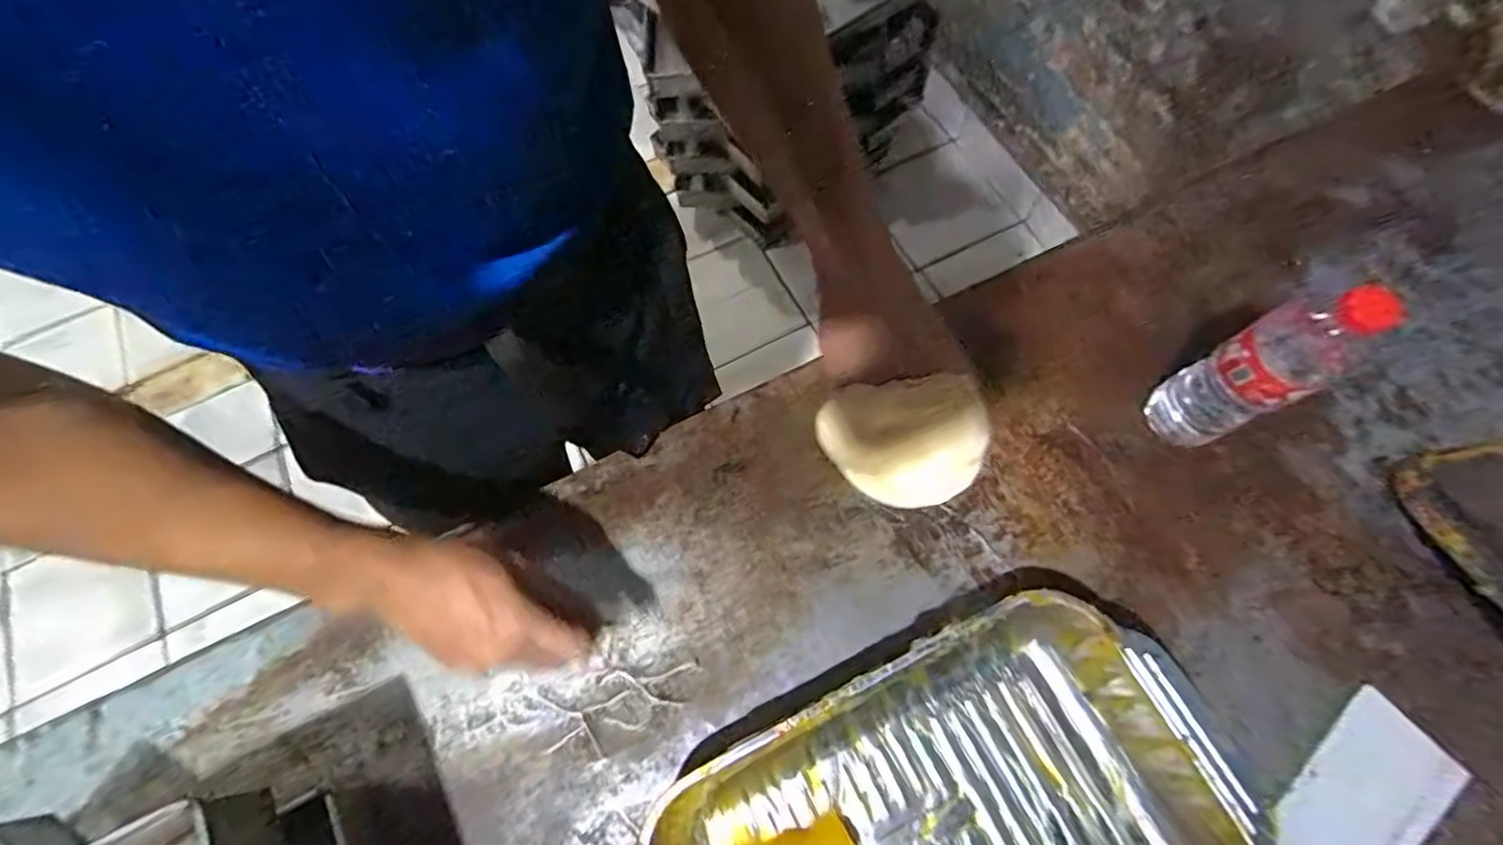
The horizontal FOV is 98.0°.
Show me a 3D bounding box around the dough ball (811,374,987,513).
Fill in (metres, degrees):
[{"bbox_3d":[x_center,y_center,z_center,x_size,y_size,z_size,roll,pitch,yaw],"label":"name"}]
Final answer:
[{"bbox_3d":[0.079,0.012,0.349,0.081,0.048,0.055,-5,69,0],"label":"dough ball"}]

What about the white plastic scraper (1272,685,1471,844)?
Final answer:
[{"bbox_3d":[0.475,0.288,0.504,0.155,0.009,0.079,-40,67,-15],"label":"white plastic scraper"}]

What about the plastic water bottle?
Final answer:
[{"bbox_3d":[0.407,-0.043,0.525,0.072,0.217,0.068,-24,70,-7],"label":"plastic water bottle"}]

